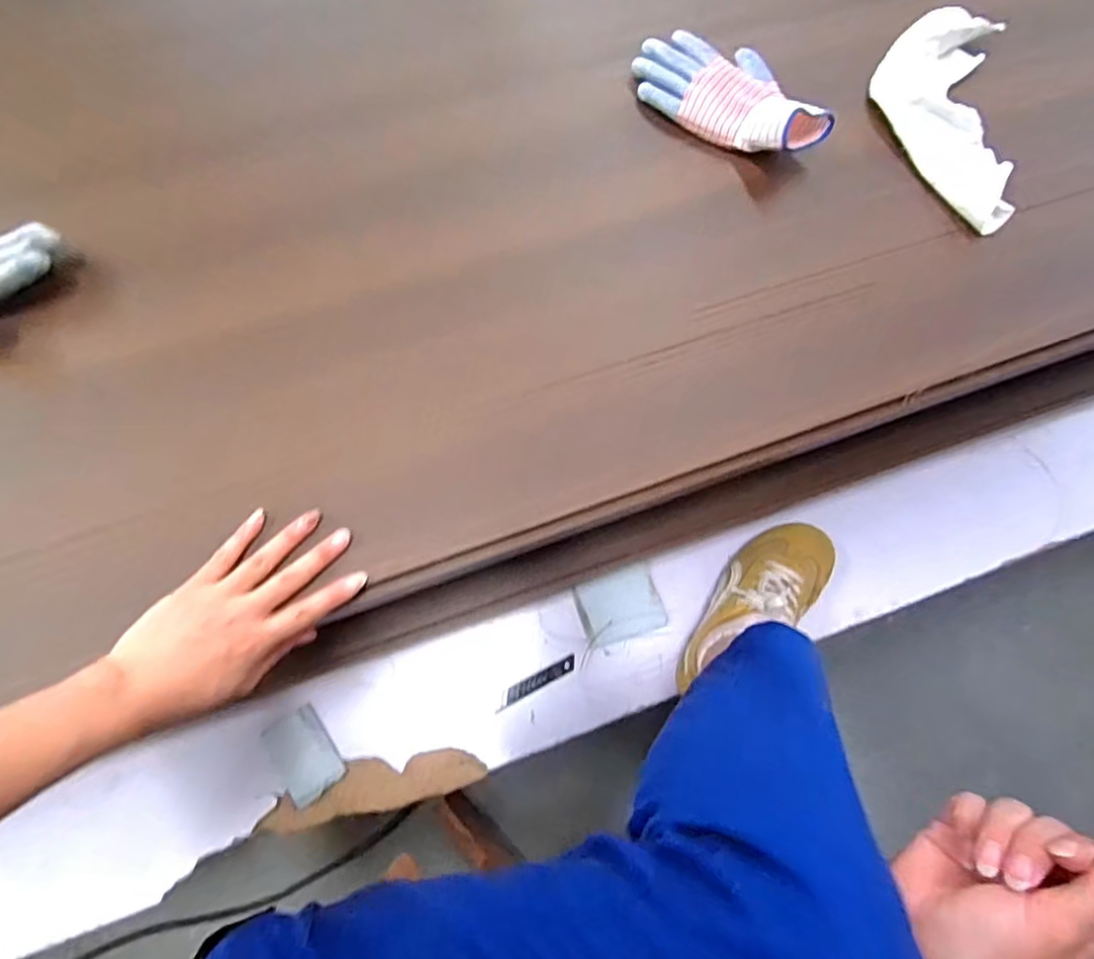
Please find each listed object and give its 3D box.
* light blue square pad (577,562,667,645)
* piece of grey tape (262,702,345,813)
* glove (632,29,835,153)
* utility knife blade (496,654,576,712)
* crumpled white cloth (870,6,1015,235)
[{"bbox_3d":[0.084,0.143,0.669,0.089,0.010,0.070,-16,74,-9],"label":"light blue square pad"},{"bbox_3d":[-0.253,0.288,0.614,0.057,0.006,0.085,-32,77,-13],"label":"piece of grey tape"},{"bbox_3d":[0.184,-0.381,0.573,0.196,0.053,0.115,39,77,10],"label":"glove"},{"bbox_3d":[-0.012,0.223,0.649,0.097,0.006,0.017,-25,76,-11],"label":"utility knife blade"},{"bbox_3d":[0.392,-0.368,0.583,0.124,0.034,0.262,13,72,0],"label":"crumpled white cloth"}]

